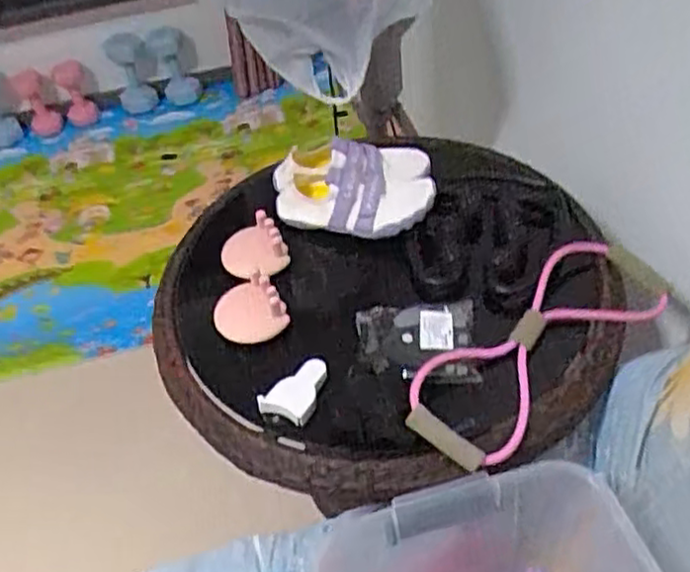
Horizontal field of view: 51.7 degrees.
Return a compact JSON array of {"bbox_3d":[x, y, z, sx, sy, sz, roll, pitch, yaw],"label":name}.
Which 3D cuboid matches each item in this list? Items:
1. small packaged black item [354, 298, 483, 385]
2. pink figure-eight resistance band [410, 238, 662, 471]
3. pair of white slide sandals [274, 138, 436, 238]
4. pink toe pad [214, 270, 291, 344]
[{"bbox_3d":[0.089,0.067,0.888,0.143,0.025,0.125,-3,46,5],"label":"small packaged black item"},{"bbox_3d":[0.239,0.069,0.868,0.388,0.042,0.137,-34,51,-24],"label":"pink figure-eight resistance band"},{"bbox_3d":[0.010,-0.155,1.062,0.236,0.065,0.188,-7,46,0],"label":"pair of white slide sandals"},{"bbox_3d":[-0.124,0.035,0.933,0.089,0.018,0.087,-38,72,-11],"label":"pink toe pad"}]

